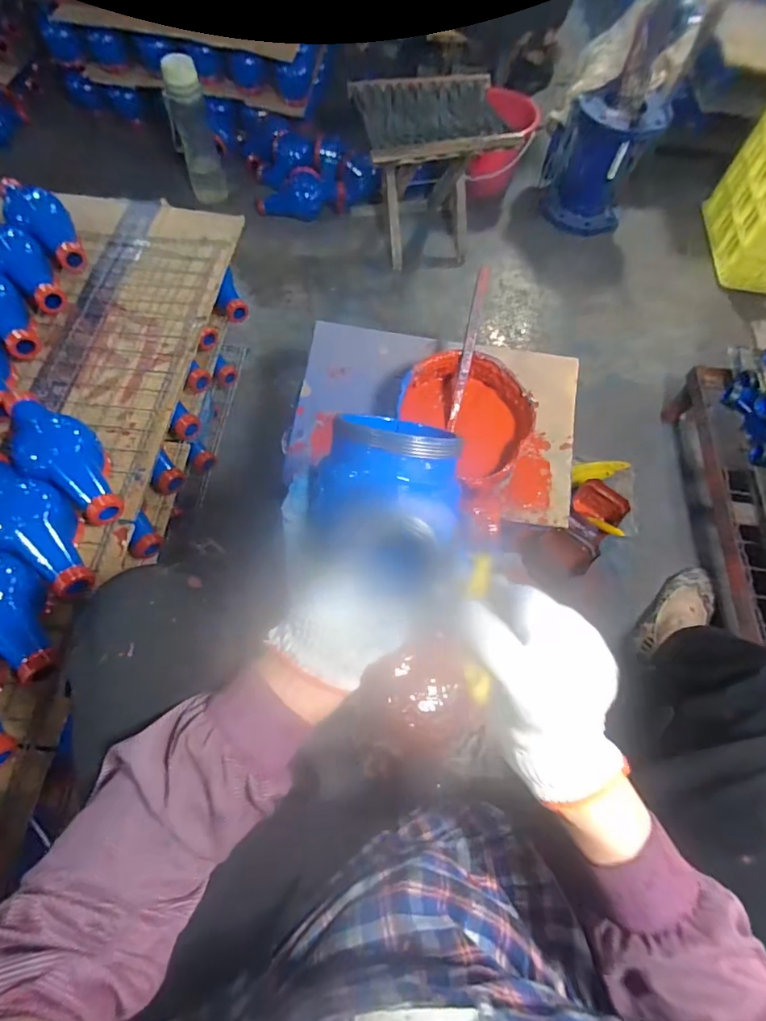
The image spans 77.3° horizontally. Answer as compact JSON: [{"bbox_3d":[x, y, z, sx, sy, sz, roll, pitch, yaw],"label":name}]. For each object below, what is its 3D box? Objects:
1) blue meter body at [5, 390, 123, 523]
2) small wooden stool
[{"bbox_3d":[-0.415,-0.075,0.619,0.230,0.073,0.088,39,69,14],"label":"blue meter body"},{"bbox_3d":[0.095,-0.767,1.099,0.297,0.266,0.237,-11,67,-8],"label":"small wooden stool"}]

